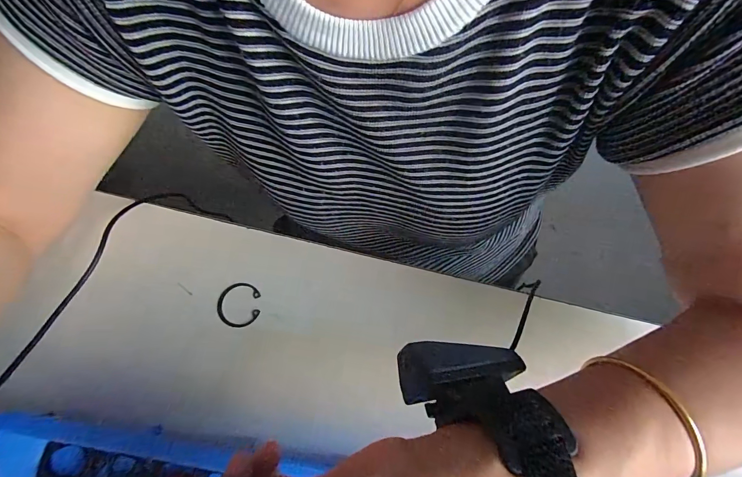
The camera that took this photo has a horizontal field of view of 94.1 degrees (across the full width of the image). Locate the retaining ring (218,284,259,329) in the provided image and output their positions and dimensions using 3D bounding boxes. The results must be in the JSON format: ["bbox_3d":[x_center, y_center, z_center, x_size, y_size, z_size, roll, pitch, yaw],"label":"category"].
[{"bbox_3d":[-0.110,0.055,0.285,0.034,0.004,0.036,1,76,-4],"label":"retaining ring"}]

